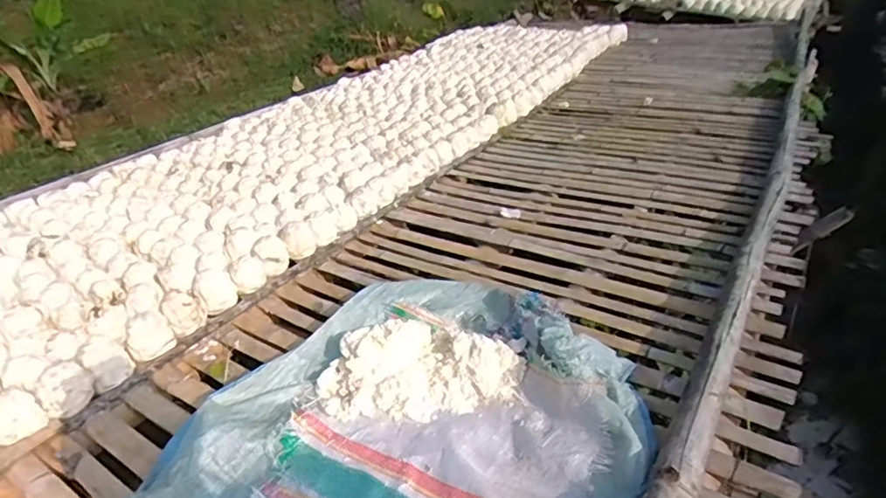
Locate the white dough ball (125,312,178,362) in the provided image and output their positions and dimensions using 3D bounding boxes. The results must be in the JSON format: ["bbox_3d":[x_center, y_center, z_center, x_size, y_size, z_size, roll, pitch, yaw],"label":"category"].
[{"bbox_3d":[-0.596,0.179,1.122,0.087,0.083,0.067,-30,38,-35],"label":"white dough ball"}]

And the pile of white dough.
[{"bbox_3d":[-0.044,0.205,0.999,0.362,0.078,0.194,-6,30,-1],"label":"pile of white dough"}]

